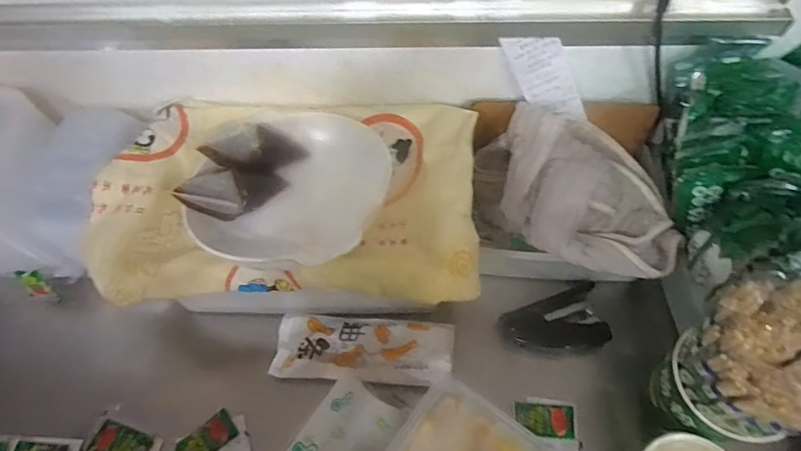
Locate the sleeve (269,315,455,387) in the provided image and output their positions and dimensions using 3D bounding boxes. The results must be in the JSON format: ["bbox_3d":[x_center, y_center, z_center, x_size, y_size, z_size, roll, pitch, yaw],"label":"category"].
[{"bbox_3d":[-0.045,0.145,0.581,0.208,0.044,0.078,5,60,5],"label":"sleeve"}]

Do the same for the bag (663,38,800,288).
[{"bbox_3d":[0.394,-0.047,0.496,0.230,0.127,0.278,-9,60,-3],"label":"bag"}]

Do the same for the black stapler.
[{"bbox_3d":[0.188,0.117,0.604,0.119,0.034,0.075,-13,60,-5],"label":"black stapler"}]

